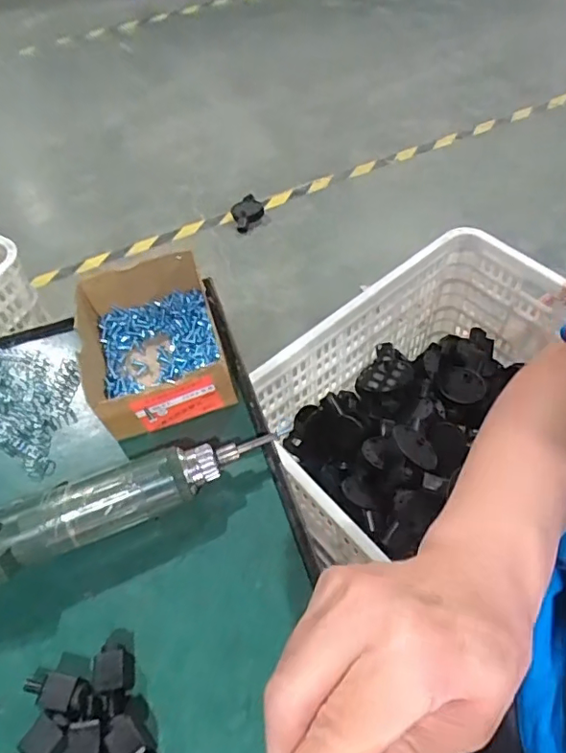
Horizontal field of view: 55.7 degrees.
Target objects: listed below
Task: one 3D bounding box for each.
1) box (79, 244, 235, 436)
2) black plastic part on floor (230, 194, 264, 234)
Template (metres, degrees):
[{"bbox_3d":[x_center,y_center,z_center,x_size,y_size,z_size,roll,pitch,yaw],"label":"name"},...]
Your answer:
[{"bbox_3d":[-0.110,-0.029,0.445,0.108,0.051,0.142,-16,56,-8],"label":"box"},{"bbox_3d":[-0.121,-0.571,1.881,0.113,0.051,0.150,-14,56,-7],"label":"black plastic part on floor"}]

